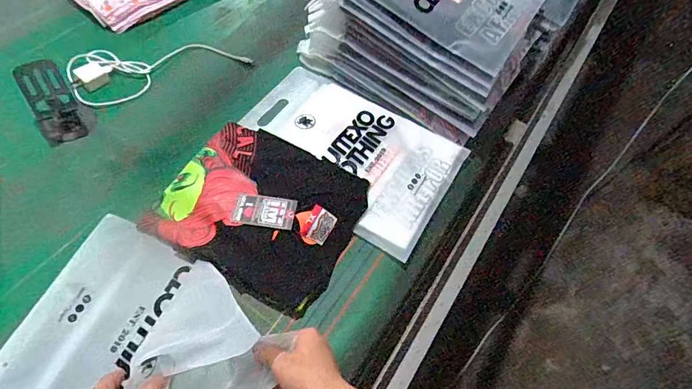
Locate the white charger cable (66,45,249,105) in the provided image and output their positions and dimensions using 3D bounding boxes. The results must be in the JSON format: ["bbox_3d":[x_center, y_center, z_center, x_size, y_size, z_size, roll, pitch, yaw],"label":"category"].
[{"bbox_3d":[-0.339,-0.244,0.750,0.302,0.026,0.127,-24,64,-17],"label":"white charger cable"}]

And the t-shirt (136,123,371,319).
[{"bbox_3d":[-0.125,0.015,0.614,0.278,0.031,0.232,27,61,12],"label":"t-shirt"}]

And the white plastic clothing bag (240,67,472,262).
[{"bbox_3d":[-0.001,-0.081,0.689,0.363,0.017,0.236,30,62,14],"label":"white plastic clothing bag"}]

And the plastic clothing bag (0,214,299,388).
[{"bbox_3d":[-0.244,0.157,0.476,0.323,0.116,0.236,20,60,8],"label":"plastic clothing bag"}]

